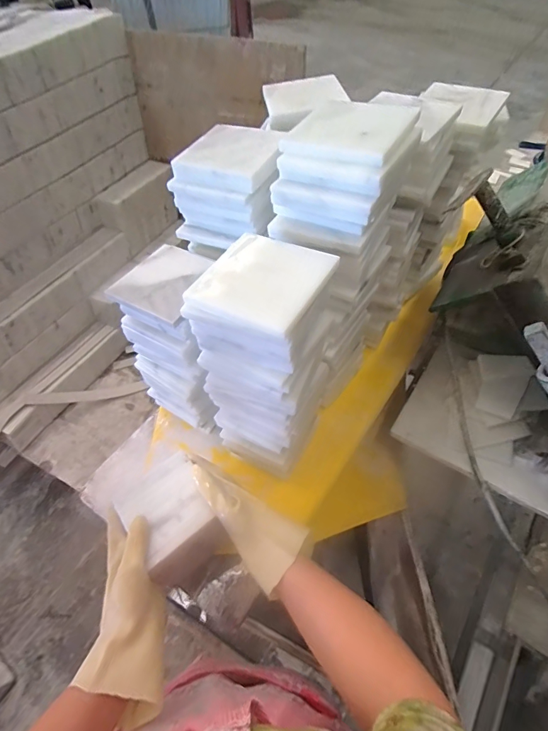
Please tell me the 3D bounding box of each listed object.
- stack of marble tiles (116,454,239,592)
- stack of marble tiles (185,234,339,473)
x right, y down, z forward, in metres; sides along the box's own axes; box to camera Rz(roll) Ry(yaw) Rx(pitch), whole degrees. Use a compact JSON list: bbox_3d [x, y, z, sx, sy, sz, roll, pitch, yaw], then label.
[{"bbox_3d":[-0.123,0.197,0.494,0.092,0.104,0.120,-30,57,-17],"label":"stack of marble tiles"},{"bbox_3d":[-0.005,0.007,0.453,0.115,0.296,0.114,21,58,19],"label":"stack of marble tiles"}]

